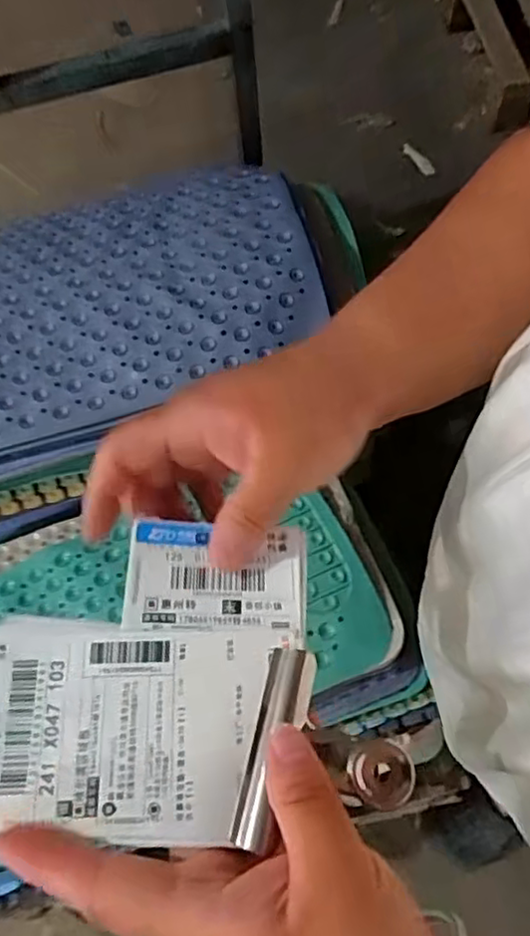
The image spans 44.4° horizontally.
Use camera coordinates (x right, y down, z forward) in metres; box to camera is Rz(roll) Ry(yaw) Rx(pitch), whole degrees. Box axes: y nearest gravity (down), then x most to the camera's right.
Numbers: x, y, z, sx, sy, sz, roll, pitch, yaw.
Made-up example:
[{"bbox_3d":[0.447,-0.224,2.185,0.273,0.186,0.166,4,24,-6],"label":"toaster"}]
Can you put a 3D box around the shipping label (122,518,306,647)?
[{"bbox_3d":[-0.022,0.049,0.293,0.079,0.004,0.052,5,60,-2],"label":"shipping label"}]

